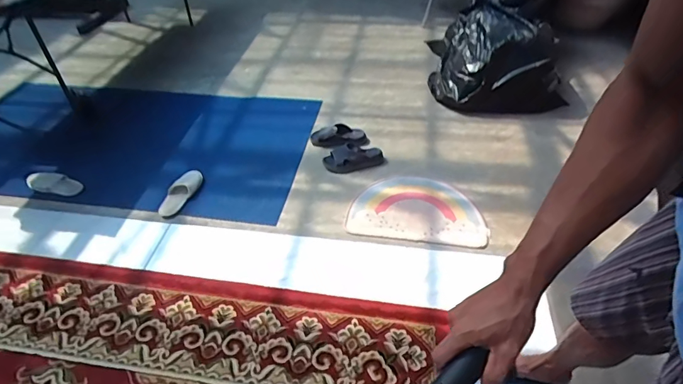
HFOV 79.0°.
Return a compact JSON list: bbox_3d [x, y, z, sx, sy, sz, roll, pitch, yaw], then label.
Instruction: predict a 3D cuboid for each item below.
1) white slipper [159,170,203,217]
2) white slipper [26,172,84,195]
[{"bbox_3d":[-0.644,-0.002,1.651,0.091,0.038,0.226,14,46,15],"label":"white slipper"},{"bbox_3d":[-1.119,-0.033,1.616,0.202,0.033,0.092,11,45,8],"label":"white slipper"}]

